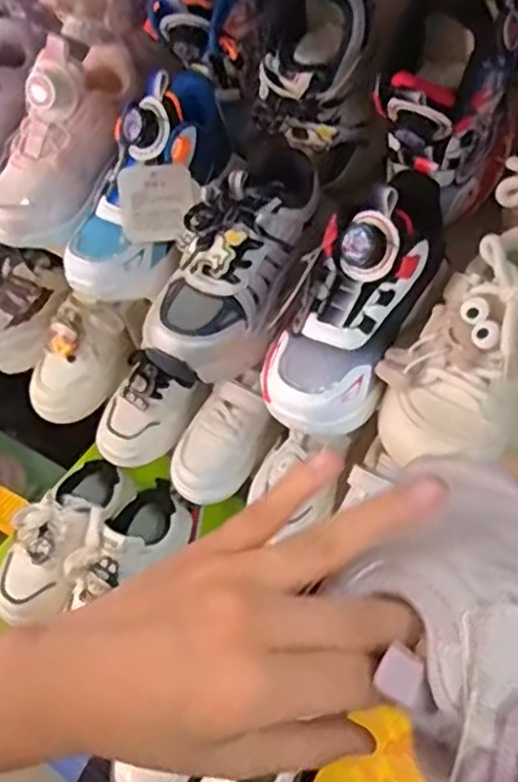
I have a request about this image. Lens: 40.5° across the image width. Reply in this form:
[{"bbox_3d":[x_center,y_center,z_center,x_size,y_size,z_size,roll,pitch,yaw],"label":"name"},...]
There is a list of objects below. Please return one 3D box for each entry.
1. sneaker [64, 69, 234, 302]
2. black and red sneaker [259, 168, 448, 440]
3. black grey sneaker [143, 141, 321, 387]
[{"bbox_3d":[-0.077,-0.152,0.522,0.063,0.084,0.187,25,85,18],"label":"sneaker"},{"bbox_3d":[0.063,-0.058,0.453,0.072,0.061,0.176,28,93,20],"label":"black and red sneaker"},{"bbox_3d":[-0.016,-0.091,0.473,0.065,0.064,0.162,26,92,18],"label":"black grey sneaker"}]

